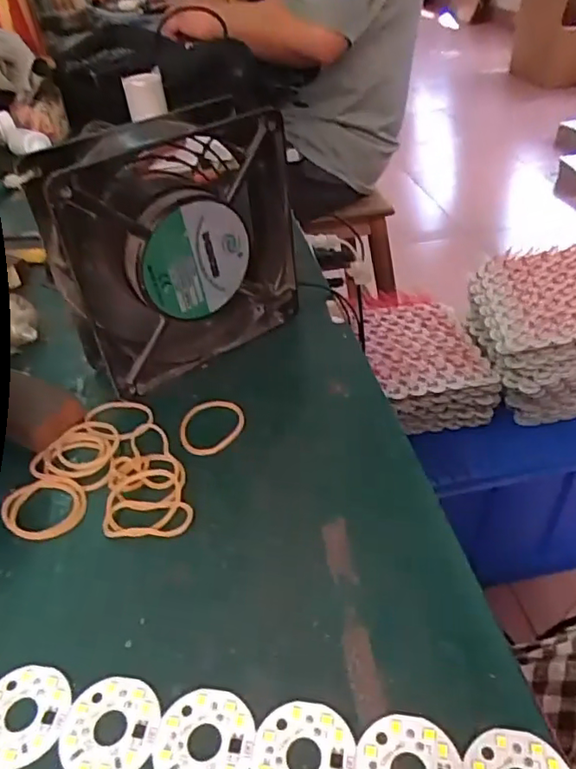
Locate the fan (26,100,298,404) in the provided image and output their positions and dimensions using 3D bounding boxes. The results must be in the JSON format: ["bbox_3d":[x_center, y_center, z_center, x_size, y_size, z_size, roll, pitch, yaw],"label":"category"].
[{"bbox_3d":[-0.057,-0.070,0.308,0.126,0.116,0.043,-29,45,-27],"label":"fan"}]

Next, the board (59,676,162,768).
[{"bbox_3d":[-0.056,0.107,0.186,0.030,0.004,0.030,-3,39,2],"label":"board"}]

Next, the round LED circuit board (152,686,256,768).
[{"bbox_3d":[-0.026,0.108,0.181,0.030,0.004,0.030,-3,39,2],"label":"round LED circuit board"}]

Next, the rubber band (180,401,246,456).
[{"bbox_3d":[-0.037,0.020,0.290,0.030,0.004,0.036,1,39,6],"label":"rubber band"}]

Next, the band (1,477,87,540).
[{"bbox_3d":[-0.106,0.053,0.258,0.033,0.004,0.036,-3,39,2],"label":"band"}]

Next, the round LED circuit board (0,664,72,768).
[{"bbox_3d":[-0.086,0.105,0.191,0.030,0.004,0.030,-3,39,2],"label":"round LED circuit board"}]

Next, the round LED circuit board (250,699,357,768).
[{"bbox_3d":[0.004,0.110,0.176,0.030,0.004,0.030,-3,39,2],"label":"round LED circuit board"}]

